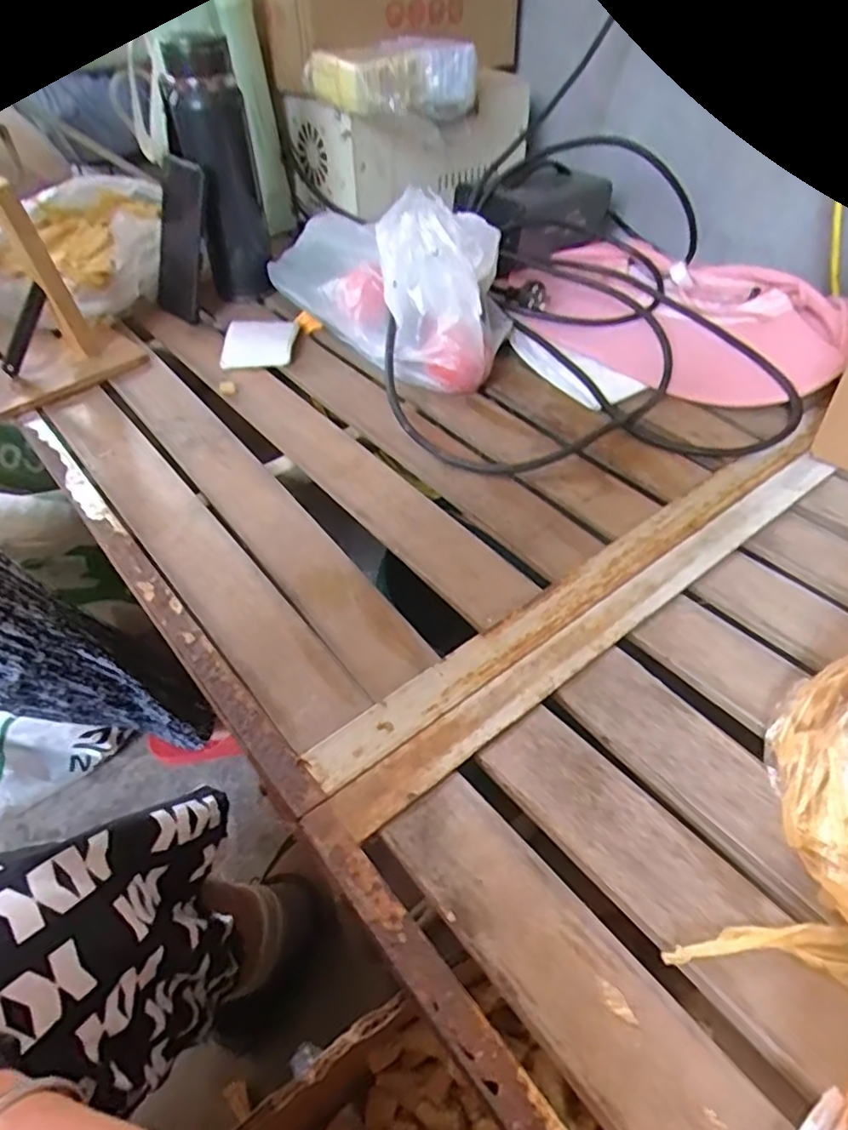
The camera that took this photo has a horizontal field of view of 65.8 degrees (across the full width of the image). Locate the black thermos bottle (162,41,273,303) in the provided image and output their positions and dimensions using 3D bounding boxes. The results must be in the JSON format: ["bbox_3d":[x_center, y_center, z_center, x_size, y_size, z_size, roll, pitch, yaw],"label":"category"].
[{"bbox_3d":[-0.239,-0.451,0.782,0.079,0.266,0.073,-10,47,-9],"label":"black thermos bottle"}]

